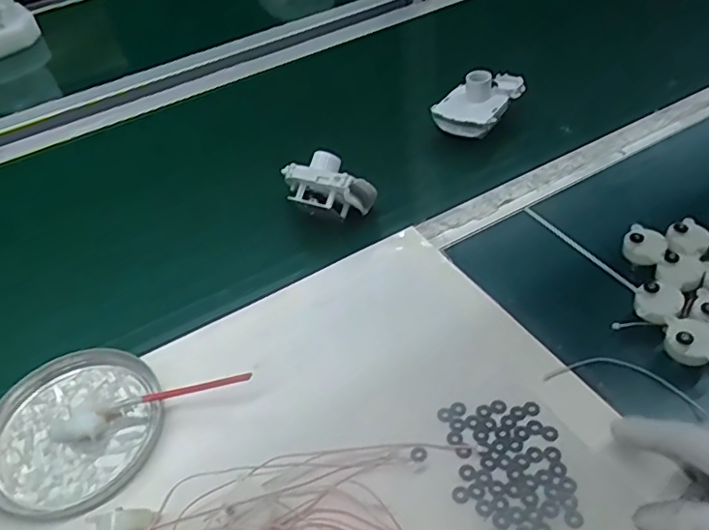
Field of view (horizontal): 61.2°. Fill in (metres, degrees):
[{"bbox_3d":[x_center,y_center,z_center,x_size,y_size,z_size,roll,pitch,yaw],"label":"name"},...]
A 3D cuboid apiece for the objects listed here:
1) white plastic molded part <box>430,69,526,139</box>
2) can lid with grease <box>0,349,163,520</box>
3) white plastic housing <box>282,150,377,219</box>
[{"bbox_3d":[0.135,-0.179,0.649,0.068,0.050,0.081,32,57,32],"label":"white plastic molded part"},{"bbox_3d":[-0.213,0.119,0.445,0.132,0.016,0.126,-4,45,4],"label":"can lid with grease"},{"bbox_3d":[-0.028,-0.072,0.563,0.079,0.049,0.054,28,55,30],"label":"white plastic housing"}]

